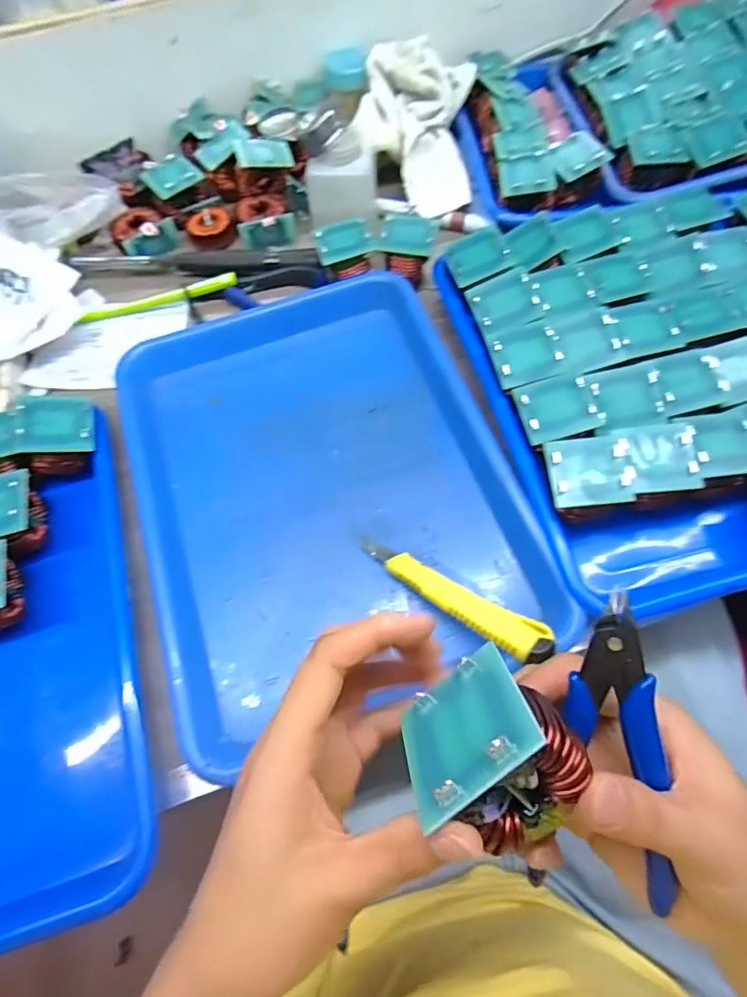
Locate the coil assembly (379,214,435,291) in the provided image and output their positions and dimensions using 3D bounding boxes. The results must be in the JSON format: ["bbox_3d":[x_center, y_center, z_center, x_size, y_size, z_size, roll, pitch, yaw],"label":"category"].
[{"bbox_3d":[0.028,-0.210,0.438,0.043,0.044,0.045,6,64,6],"label":"coil assembly"}]

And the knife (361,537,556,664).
[{"bbox_3d":[0.046,0.059,0.318,0.135,0.006,0.022,28,68,32],"label":"knife"}]

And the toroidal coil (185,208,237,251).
[{"bbox_3d":[-0.156,-0.257,0.490,0.042,0.023,0.034,-20,64,-7],"label":"toroidal coil"}]

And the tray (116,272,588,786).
[{"bbox_3d":[-0.040,-0.019,0.367,0.238,0.033,0.324,-19,64,-6],"label":"tray"}]

